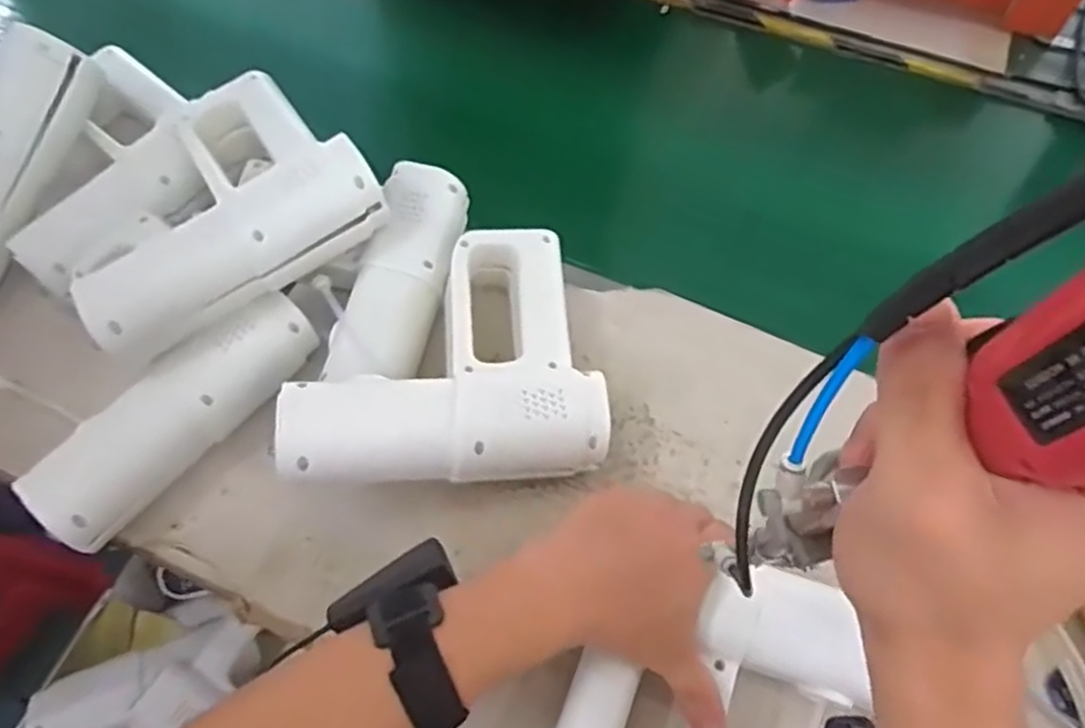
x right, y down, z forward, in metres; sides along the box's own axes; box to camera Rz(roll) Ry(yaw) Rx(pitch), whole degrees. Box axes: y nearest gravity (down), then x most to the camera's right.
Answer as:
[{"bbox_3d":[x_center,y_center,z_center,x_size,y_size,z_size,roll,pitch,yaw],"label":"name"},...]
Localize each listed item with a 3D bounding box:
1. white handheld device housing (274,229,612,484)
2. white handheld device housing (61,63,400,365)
[{"bbox_3d":[-0.070,-0.003,0.494,0.208,0.078,0.185,-9,61,-5],"label":"white handheld device housing"},{"bbox_3d":[-0.250,-0.116,0.521,0.205,0.075,0.183,-36,66,-18],"label":"white handheld device housing"}]

